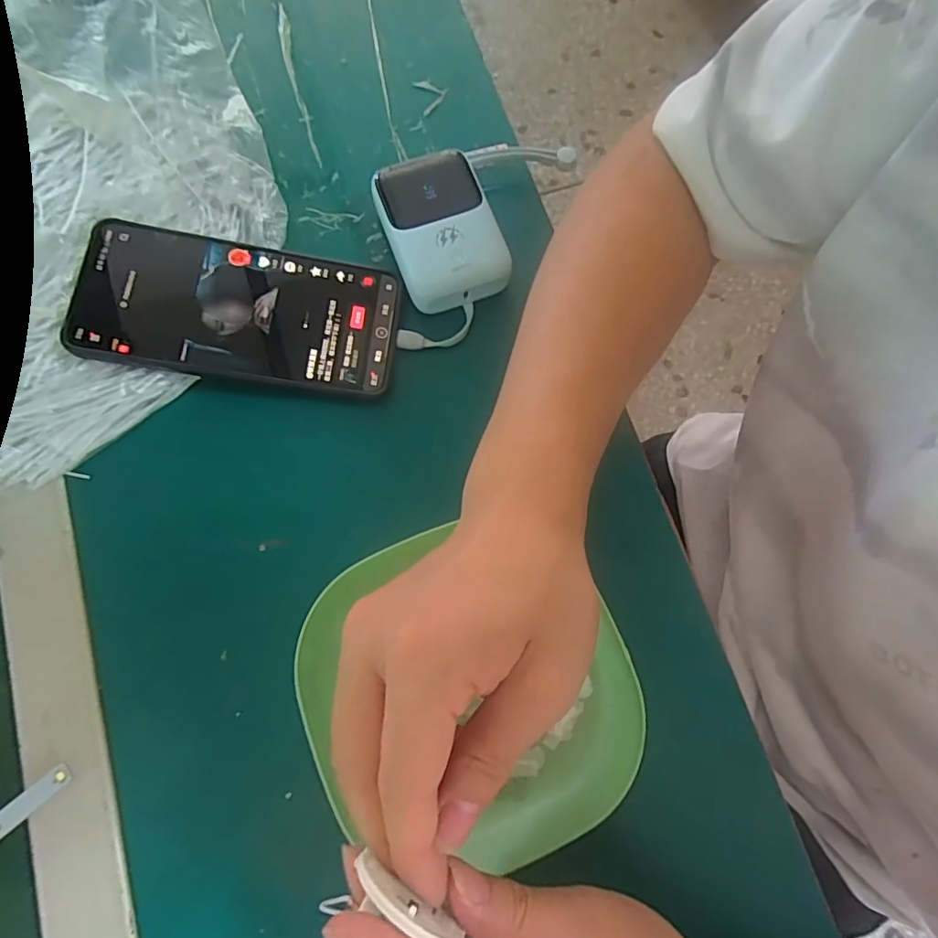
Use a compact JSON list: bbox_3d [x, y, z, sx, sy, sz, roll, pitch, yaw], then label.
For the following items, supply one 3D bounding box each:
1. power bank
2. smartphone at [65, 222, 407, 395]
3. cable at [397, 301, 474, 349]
[{"bbox_3d":[-0.017,-0.137,0.304,0.059,0.026,0.088,-19,78,-4],"label":"power bank"},{"bbox_3d":[-0.122,-0.086,0.285,0.163,0.004,0.077,8,77,-7],"label":"smartphone"},{"bbox_3d":[-0.017,-0.078,0.299,0.048,0.004,0.018,-24,78,-5],"label":"cable"}]

